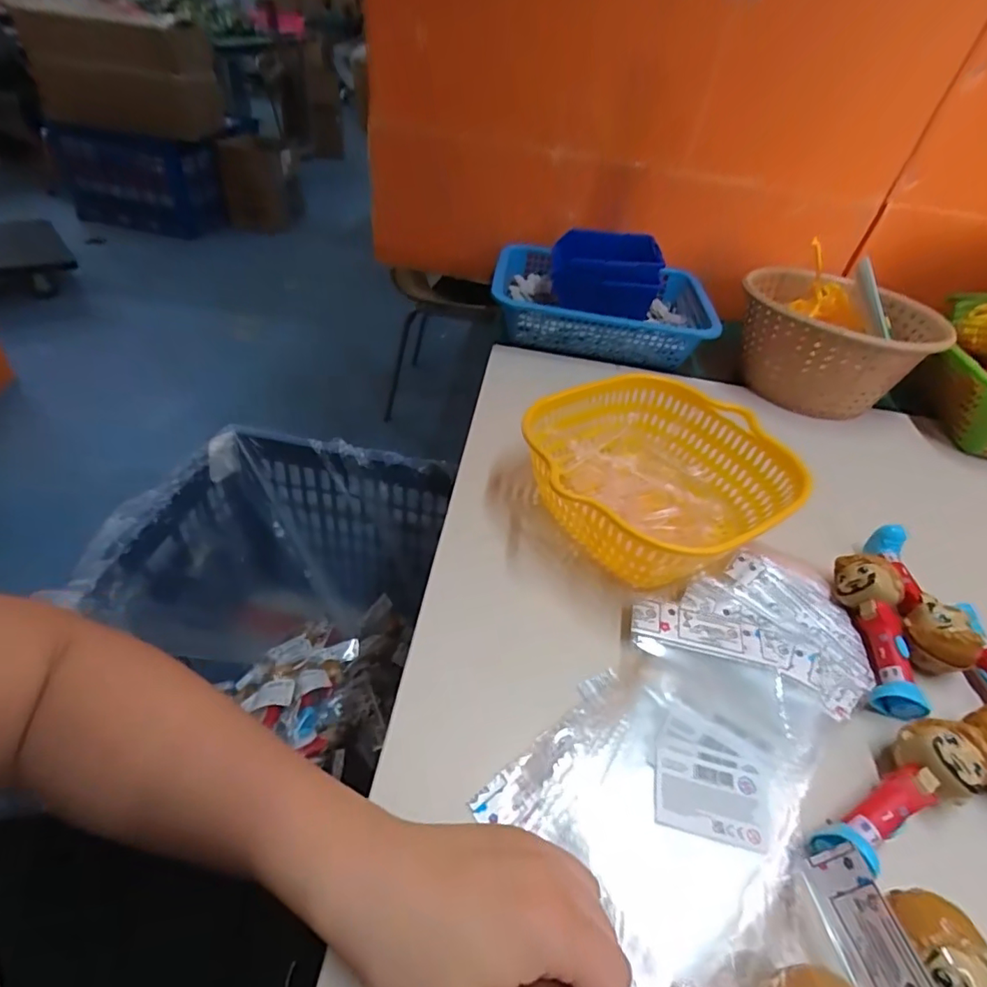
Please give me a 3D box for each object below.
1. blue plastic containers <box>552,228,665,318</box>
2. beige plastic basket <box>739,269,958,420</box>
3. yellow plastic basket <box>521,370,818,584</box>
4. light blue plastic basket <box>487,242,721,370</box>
[{"bbox_3d":[0.138,-0.281,0.677,0.135,0.066,0.130,8,43,4],"label":"blue plastic containers"},{"bbox_3d":[0.410,-0.191,0.678,0.211,0.107,0.212,19,43,11],"label":"beige plastic basket"},{"bbox_3d":[0.135,-0.015,0.452,0.200,0.072,0.192,-24,50,-27],"label":"yellow plastic basket"},{"bbox_3d":[0.145,-0.258,0.738,0.291,0.067,0.196,9,42,0],"label":"light blue plastic basket"}]

